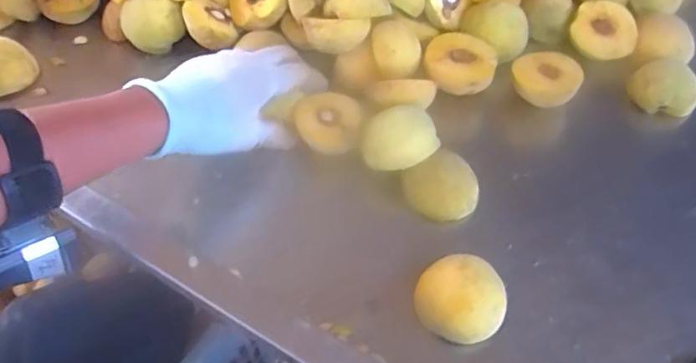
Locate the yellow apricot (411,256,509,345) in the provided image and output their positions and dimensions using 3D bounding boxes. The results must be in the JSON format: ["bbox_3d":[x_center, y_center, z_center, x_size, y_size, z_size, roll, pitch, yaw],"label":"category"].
[{"bbox_3d":[0.082,0.088,0.425,0.063,0.042,0.060,0,53,-1],"label":"yellow apricot"}]

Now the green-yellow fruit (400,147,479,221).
[{"bbox_3d":[0.080,0.007,0.487,0.059,0.023,0.057,-28,82,-3],"label":"green-yellow fruit"}]

